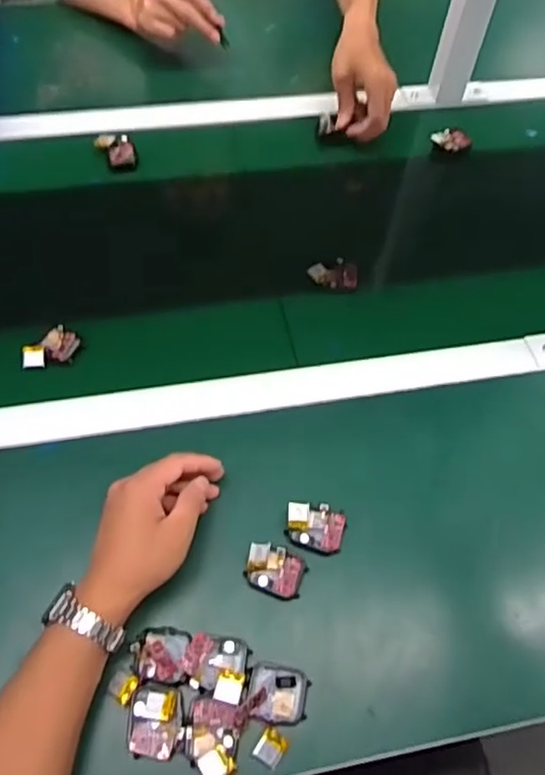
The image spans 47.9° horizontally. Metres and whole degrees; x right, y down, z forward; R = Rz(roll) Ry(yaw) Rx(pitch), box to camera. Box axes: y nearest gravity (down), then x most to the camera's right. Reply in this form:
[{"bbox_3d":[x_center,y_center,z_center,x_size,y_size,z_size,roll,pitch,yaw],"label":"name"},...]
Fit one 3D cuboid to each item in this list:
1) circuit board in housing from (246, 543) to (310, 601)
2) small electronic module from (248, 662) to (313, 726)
[{"bbox_3d":[0.002,0.152,0.510,0.049,0.009,0.037,20,61,8],"label":"circuit board in housing"},{"bbox_3d":[0.005,0.232,0.465,0.044,0.010,0.039,10,60,3],"label":"small electronic module"}]

